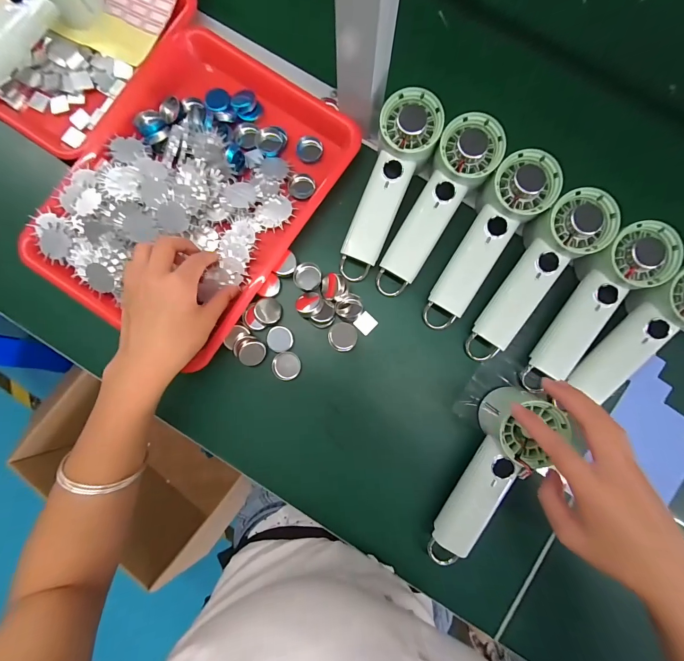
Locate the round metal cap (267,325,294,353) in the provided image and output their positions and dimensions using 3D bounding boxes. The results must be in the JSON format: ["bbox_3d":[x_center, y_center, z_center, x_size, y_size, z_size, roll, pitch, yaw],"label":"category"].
[{"bbox_3d":[-0.069,0.010,0.360,0.028,0.004,0.028,0,84,0],"label":"round metal cap"}]

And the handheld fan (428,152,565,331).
[{"bbox_3d":[0.152,-0.092,0.350,0.060,0.044,0.195,31,103,3],"label":"handheld fan"}]

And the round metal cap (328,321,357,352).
[{"bbox_3d":[0.001,0.007,0.358,0.031,0.009,0.031,0,84,0],"label":"round metal cap"}]

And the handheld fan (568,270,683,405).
[{"bbox_3d":[0.327,0.003,0.342,0.062,0.037,0.171,40,110,3],"label":"handheld fan"}]

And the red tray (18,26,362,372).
[{"bbox_3d":[-0.164,-0.158,0.359,0.252,0.032,0.333,34,85,3],"label":"red tray"}]

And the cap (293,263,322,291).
[{"bbox_3d":[-0.039,-0.061,0.363,0.031,0.008,0.030,-5,84,-1],"label":"cap"}]

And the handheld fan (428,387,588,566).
[{"bbox_3d":[0.152,0.151,0.331,0.061,0.073,0.191,26,95,2],"label":"handheld fan"}]

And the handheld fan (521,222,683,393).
[{"bbox_3d":[0.264,-0.021,0.345,0.064,0.041,0.194,32,103,3],"label":"handheld fan"}]

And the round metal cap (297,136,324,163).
[{"bbox_3d":[-0.038,-0.216,0.384,0.030,0.006,0.030,0,84,0],"label":"round metal cap"}]

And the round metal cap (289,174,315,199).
[{"bbox_3d":[-0.047,-0.170,0.380,0.031,0.013,0.024,-31,85,-3],"label":"round metal cap"}]

